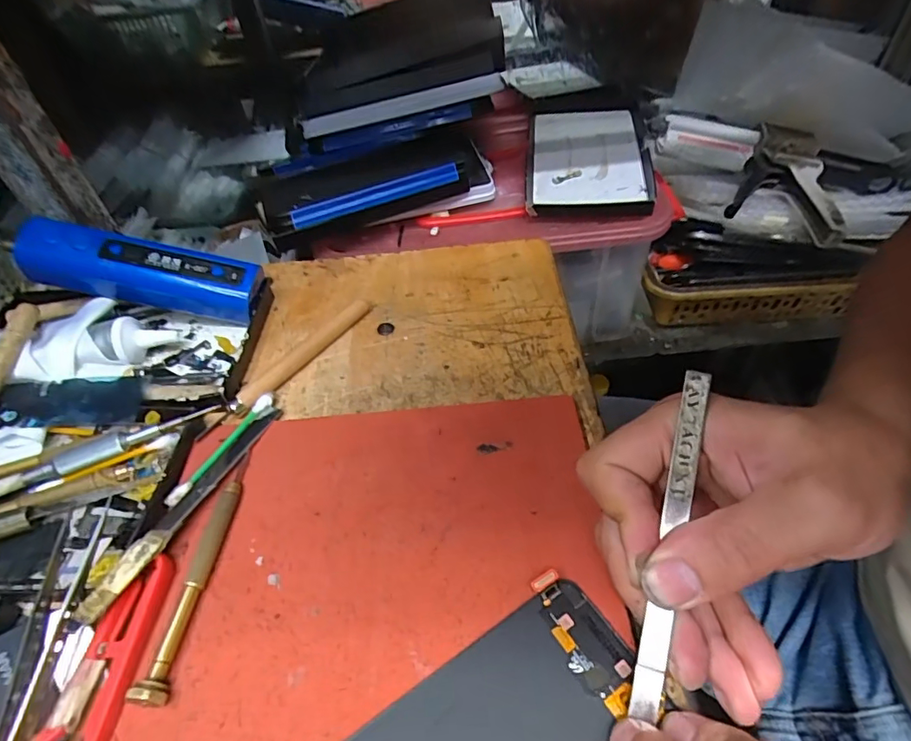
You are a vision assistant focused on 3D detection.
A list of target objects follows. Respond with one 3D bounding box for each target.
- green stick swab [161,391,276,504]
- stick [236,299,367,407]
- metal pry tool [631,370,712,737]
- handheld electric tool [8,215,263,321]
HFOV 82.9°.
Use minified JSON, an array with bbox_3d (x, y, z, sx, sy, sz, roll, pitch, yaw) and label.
[{"bbox_3d":[-0.118,0.038,0.263,0.008,0.004,0.073,17,51,19],"label":"green stick swab"},{"bbox_3d":[-0.087,-0.012,0.306,0.009,0.011,0.097,30,56,27],"label":"stick"},{"bbox_3d":[0.077,0.057,0.182,0.009,0.004,0.118,12,79,14],"label":"metal pry tool"},{"bbox_3d":[-0.185,-0.059,0.306,0.125,0.033,0.026,11,47,-12],"label":"handheld electric tool"}]

